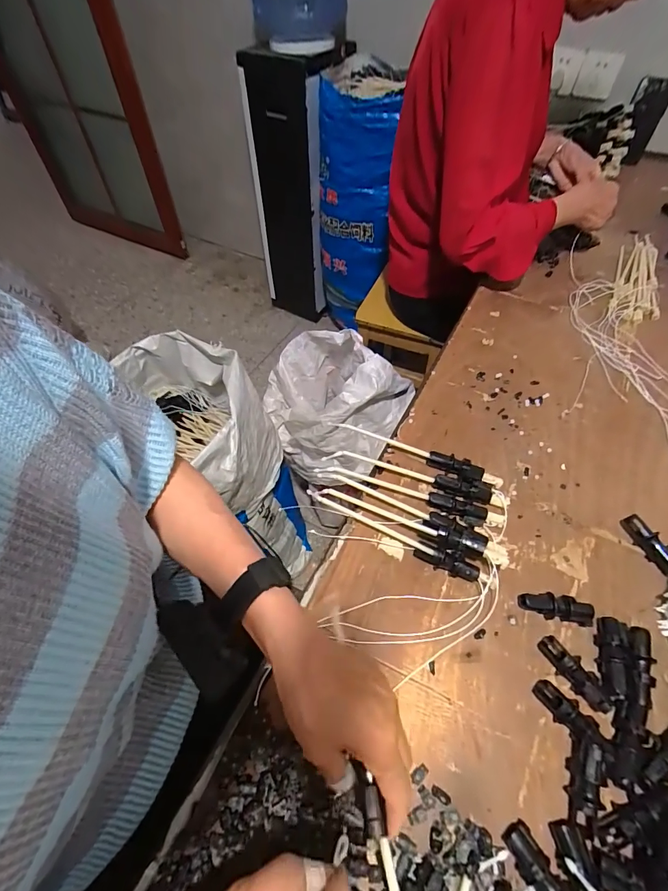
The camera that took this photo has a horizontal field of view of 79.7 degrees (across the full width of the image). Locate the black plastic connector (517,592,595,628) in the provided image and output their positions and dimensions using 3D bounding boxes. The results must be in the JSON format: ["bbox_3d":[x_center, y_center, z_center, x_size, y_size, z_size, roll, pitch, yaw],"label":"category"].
[{"bbox_3d":[0.223,0.163,0.403,0.070,0.018,0.021,10,55,8],"label":"black plastic connector"}]

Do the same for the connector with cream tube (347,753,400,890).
[{"bbox_3d":[0.031,0.258,0.245,0.015,0.013,0.097,-14,56,-9],"label":"connector with cream tube"}]

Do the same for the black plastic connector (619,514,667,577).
[{"bbox_3d":[0.346,0.108,0.436,0.020,0.021,0.068,-20,56,-13],"label":"black plastic connector"}]

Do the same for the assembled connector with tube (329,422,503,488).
[{"bbox_3d":[0.097,0.008,0.503,0.220,0.021,0.023,22,58,16],"label":"assembled connector with tube"}]

